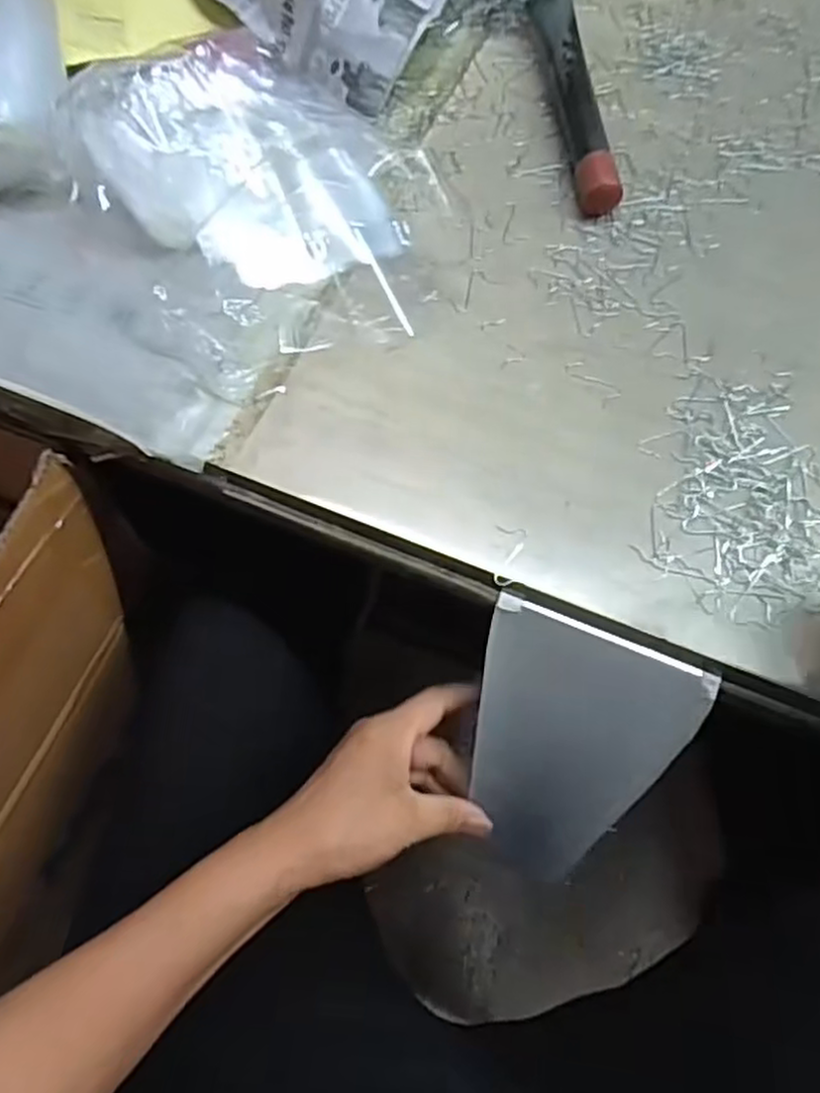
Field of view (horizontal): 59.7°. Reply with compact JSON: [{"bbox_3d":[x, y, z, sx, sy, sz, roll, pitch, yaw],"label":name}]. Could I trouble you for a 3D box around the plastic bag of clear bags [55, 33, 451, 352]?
[{"bbox_3d":[-0.096,-0.246,0.465,0.274,0.044,0.185,34,71,14],"label":"plastic bag of clear bags"}]

